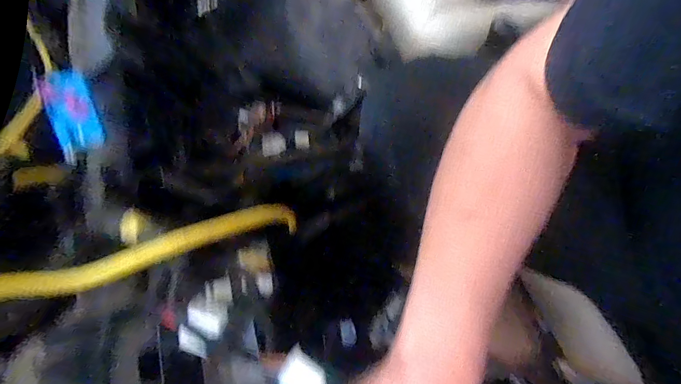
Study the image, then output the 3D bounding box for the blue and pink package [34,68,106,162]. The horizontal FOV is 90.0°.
[{"bbox_3d":[-0.179,-0.053,0.226,0.026,0.007,0.058,-18,94,-9],"label":"blue and pink package"}]

